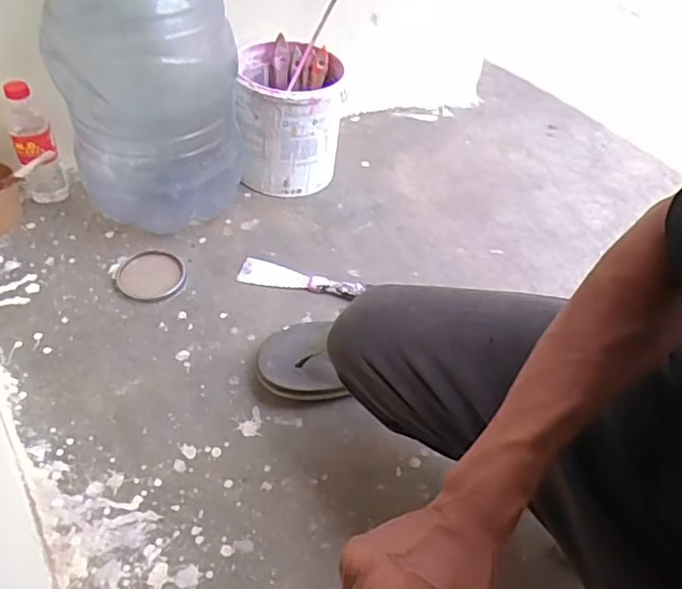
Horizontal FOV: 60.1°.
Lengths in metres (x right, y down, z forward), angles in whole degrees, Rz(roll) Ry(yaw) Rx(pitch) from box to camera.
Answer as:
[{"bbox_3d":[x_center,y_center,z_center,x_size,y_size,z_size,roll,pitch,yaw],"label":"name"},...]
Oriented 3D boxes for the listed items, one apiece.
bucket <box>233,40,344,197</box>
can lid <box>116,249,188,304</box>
[{"bbox_3d":[-0.088,-0.288,0.993,0.155,0.204,0.158,1,48,-1],"label":"bucket"},{"bbox_3d":[-0.274,-0.028,0.850,0.093,0.004,0.096,1,48,-1],"label":"can lid"}]

